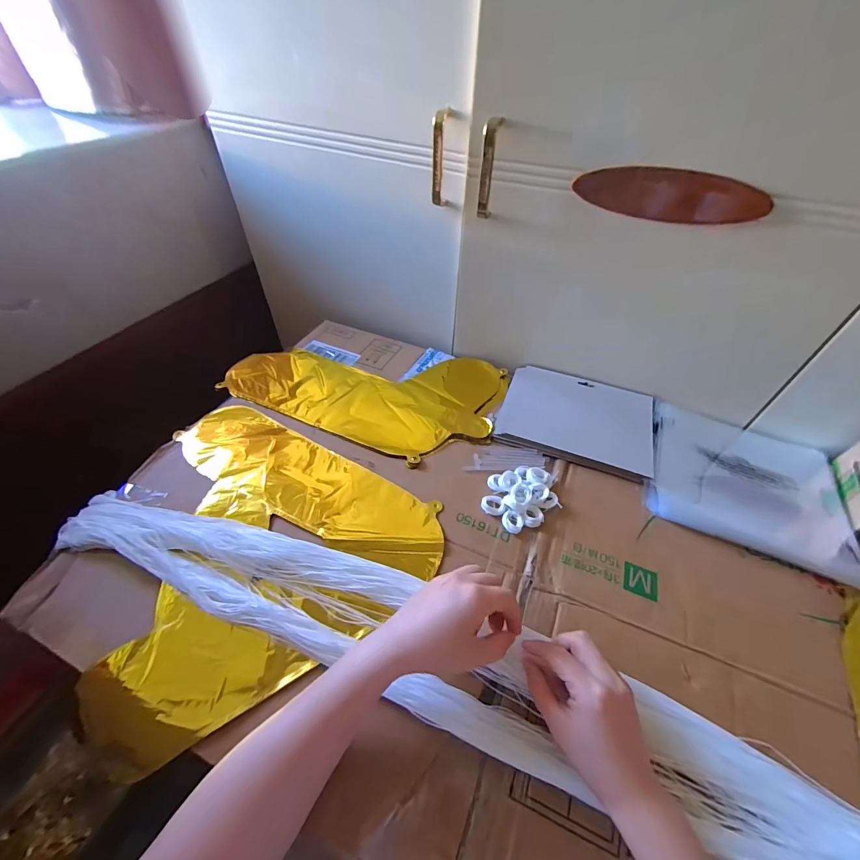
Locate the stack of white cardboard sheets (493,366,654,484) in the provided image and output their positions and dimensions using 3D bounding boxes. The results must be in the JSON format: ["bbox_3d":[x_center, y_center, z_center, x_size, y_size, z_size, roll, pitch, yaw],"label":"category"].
[{"bbox_3d":[0.212,-0.021,0.557,0.204,0.015,0.171,18,48,13],"label":"stack of white cardboard sheets"}]

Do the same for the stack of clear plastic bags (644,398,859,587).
[{"bbox_3d":[0.404,0.060,0.494,0.225,0.019,0.207,20,48,15],"label":"stack of clear plastic bags"}]

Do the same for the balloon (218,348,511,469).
[{"bbox_3d":[-0.094,-0.080,0.599,0.392,0.011,0.235,21,49,16],"label":"balloon"}]

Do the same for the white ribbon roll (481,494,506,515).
[{"bbox_3d":[0.074,0.088,0.452,0.028,0.014,0.021,10,47,6],"label":"white ribbon roll"}]

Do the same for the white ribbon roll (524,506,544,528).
[{"bbox_3d":[0.120,0.101,0.443,0.023,0.014,0.026,25,50,19],"label":"white ribbon roll"}]

